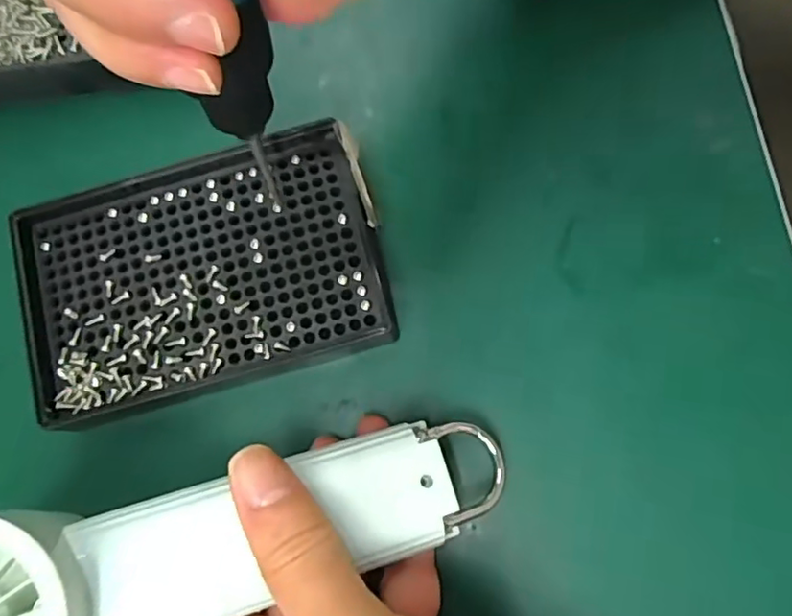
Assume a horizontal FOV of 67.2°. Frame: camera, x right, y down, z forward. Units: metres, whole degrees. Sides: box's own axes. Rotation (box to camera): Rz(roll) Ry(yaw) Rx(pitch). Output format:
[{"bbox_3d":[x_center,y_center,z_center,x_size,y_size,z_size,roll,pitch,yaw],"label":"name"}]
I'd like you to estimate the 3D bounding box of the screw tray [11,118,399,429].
[{"bbox_3d":[-0.078,-0.015,0.235,0.137,0.012,0.093,-16,79,2],"label":"screw tray"}]

